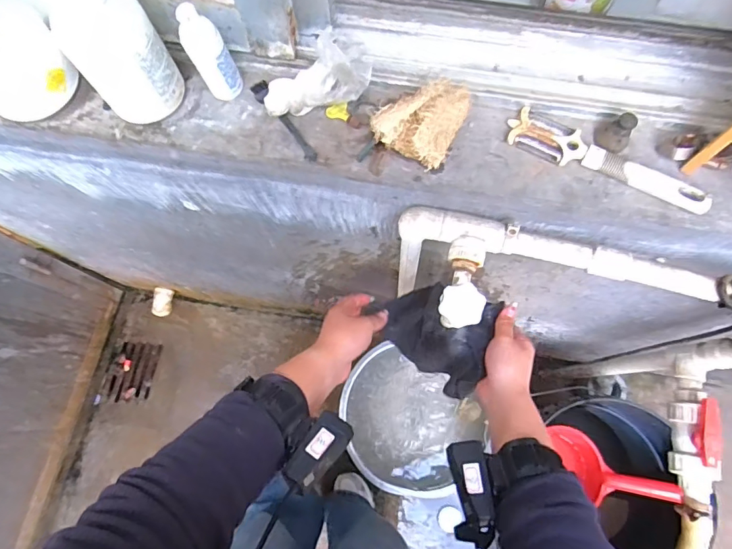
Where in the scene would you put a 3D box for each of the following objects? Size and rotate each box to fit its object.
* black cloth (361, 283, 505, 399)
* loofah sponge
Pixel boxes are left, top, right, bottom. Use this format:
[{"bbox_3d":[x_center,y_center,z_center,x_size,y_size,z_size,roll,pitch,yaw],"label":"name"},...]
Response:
[{"bbox_3d":[0.082,0.079,0.622,0.151,0.097,0.119,23,77,7],"label":"black cloth"},{"bbox_3d":[0.057,-0.162,0.470,0.082,0.044,0.093,26,77,8],"label":"loofah sponge"}]

